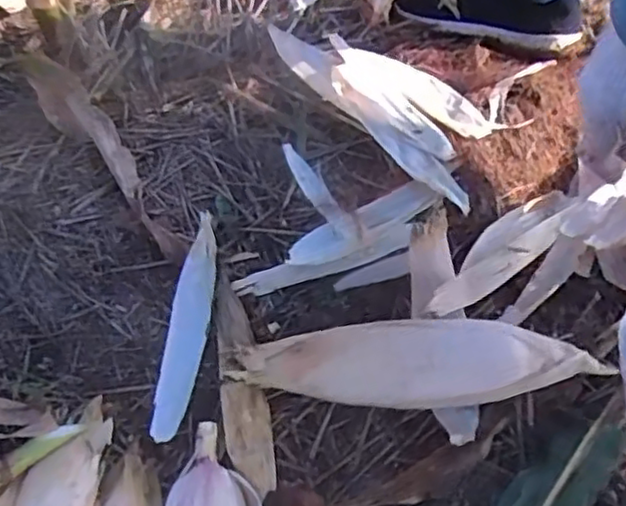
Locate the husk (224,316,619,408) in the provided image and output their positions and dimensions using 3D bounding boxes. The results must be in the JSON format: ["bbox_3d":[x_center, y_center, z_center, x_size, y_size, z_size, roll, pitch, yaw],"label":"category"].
[{"bbox_3d":[0.082,0.093,0.581,0.292,0.058,0.066,-5,54,-3],"label":"husk"}]

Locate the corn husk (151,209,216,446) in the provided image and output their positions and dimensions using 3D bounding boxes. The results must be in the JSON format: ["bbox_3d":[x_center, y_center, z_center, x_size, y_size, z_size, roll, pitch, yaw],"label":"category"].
[{"bbox_3d":[-0.109,0.057,0.628,0.032,0.027,0.219,5,54,5],"label":"corn husk"}]

